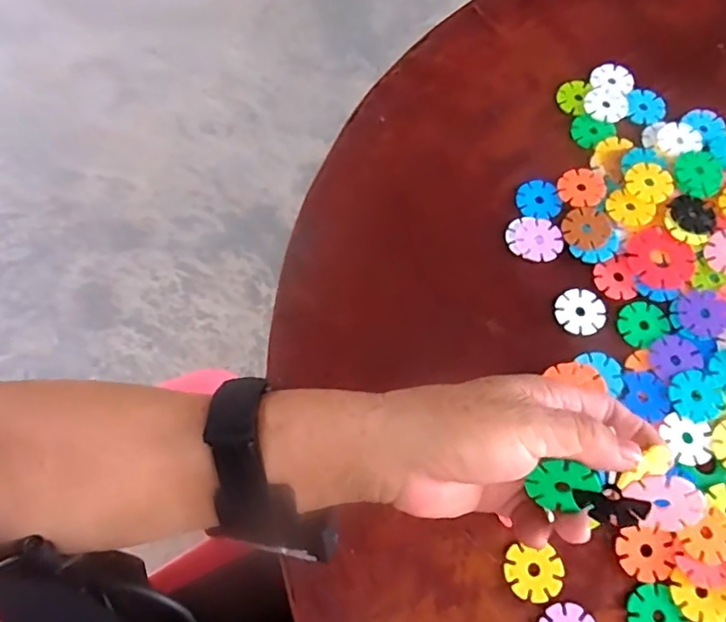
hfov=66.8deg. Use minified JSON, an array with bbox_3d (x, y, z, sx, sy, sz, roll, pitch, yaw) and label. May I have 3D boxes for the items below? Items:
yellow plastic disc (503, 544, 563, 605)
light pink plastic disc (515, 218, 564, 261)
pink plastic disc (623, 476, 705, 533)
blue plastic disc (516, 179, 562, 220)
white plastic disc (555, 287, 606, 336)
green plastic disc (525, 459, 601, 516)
[{"bbox_3d":[0.095,0.146,0.306,0.031,0.004,0.027,6,70,4],"label":"yellow plastic disc"},{"bbox_3d":[0.123,-0.049,0.383,0.030,0.004,0.030,-1,69,2],"label":"light pink plastic disc"},{"bbox_3d":[0.133,0.084,0.240,0.025,0.005,0.028,-38,90,27],"label":"pink plastic disc"},{"bbox_3d":[0.126,-0.080,0.397,0.030,0.004,0.032,-1,69,2],"label":"blue plastic disc"},{"bbox_3d":[0.143,0.000,0.362,0.032,0.004,0.031,-1,69,2],"label":"white plastic disc"},{"bbox_3d":[0.091,0.081,0.253,0.025,0.029,0.004,30,33,2],"label":"green plastic disc"}]

